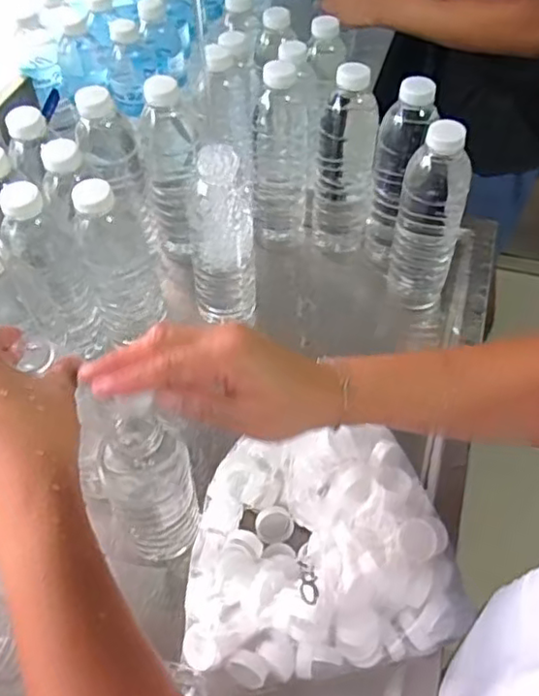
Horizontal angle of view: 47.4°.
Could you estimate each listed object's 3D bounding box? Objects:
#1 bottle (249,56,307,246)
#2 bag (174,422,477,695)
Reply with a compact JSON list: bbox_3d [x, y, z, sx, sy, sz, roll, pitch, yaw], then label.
[{"bbox_3d":[0.015,-0.199,0.656,0.065,0.197,0.053,-3,54,0],"label":"bottle"},{"bbox_3d":[0.034,0.156,0.488,0.210,0.066,0.177,-9,54,-4],"label":"bag"}]

